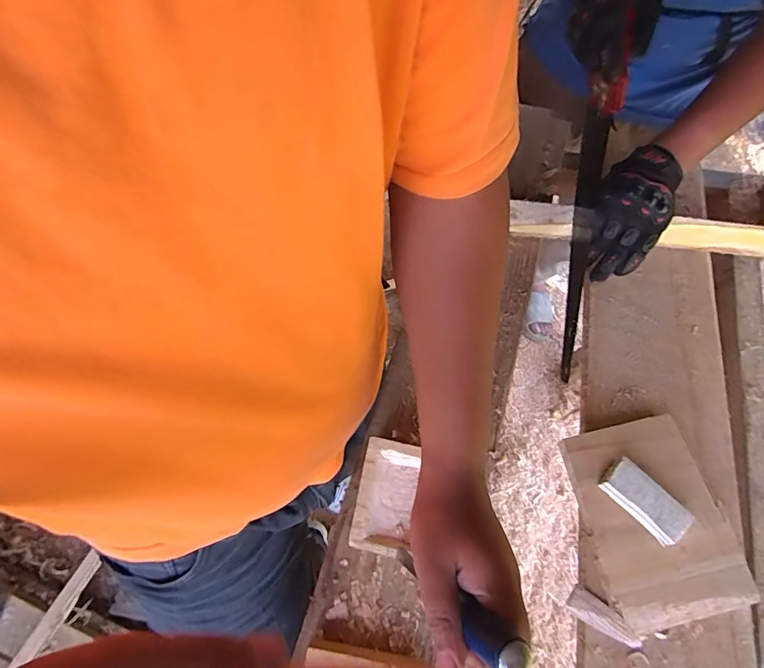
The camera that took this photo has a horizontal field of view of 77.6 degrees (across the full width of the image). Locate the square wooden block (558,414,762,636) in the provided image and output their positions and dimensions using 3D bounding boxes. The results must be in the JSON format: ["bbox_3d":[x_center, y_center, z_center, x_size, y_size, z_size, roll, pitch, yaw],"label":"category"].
[{"bbox_3d":[0.293,0.198,0.514,0.147,0.021,0.200,-13,66,-7],"label":"square wooden block"}]

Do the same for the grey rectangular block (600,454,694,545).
[{"bbox_3d":[0.279,0.175,0.503,0.041,0.017,0.088,-38,72,-17],"label":"grey rectangular block"}]

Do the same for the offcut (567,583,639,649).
[{"bbox_3d":[0.230,0.293,0.489,0.076,0.012,0.026,33,68,13],"label":"offcut"}]

